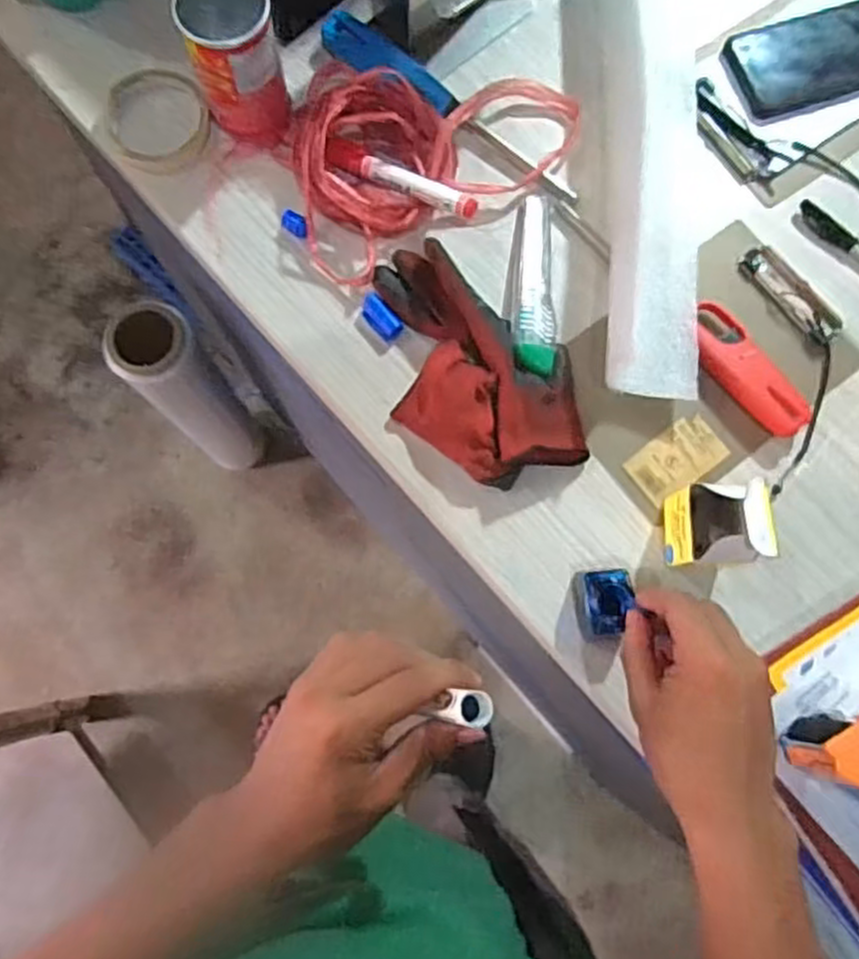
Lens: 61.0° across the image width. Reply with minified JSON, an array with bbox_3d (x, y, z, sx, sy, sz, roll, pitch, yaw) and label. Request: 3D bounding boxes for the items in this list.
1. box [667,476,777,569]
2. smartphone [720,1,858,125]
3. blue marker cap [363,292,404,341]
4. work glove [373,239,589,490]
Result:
[{"bbox_3d":[0.199,0.032,0.510,0.045,0.098,0.054,2,77,-1],"label":"box"},{"bbox_3d":[0.345,-0.369,0.632,0.175,0.008,0.087,-19,79,-6],"label":"smartphone"},{"bbox_3d":[-0.038,-0.129,0.578,0.020,0.014,0.042,-38,81,-9],"label":"blue marker cap"},{"bbox_3d":[0.030,-0.082,0.554,0.210,0.042,0.124,41,79,7],"label":"work glove"}]

